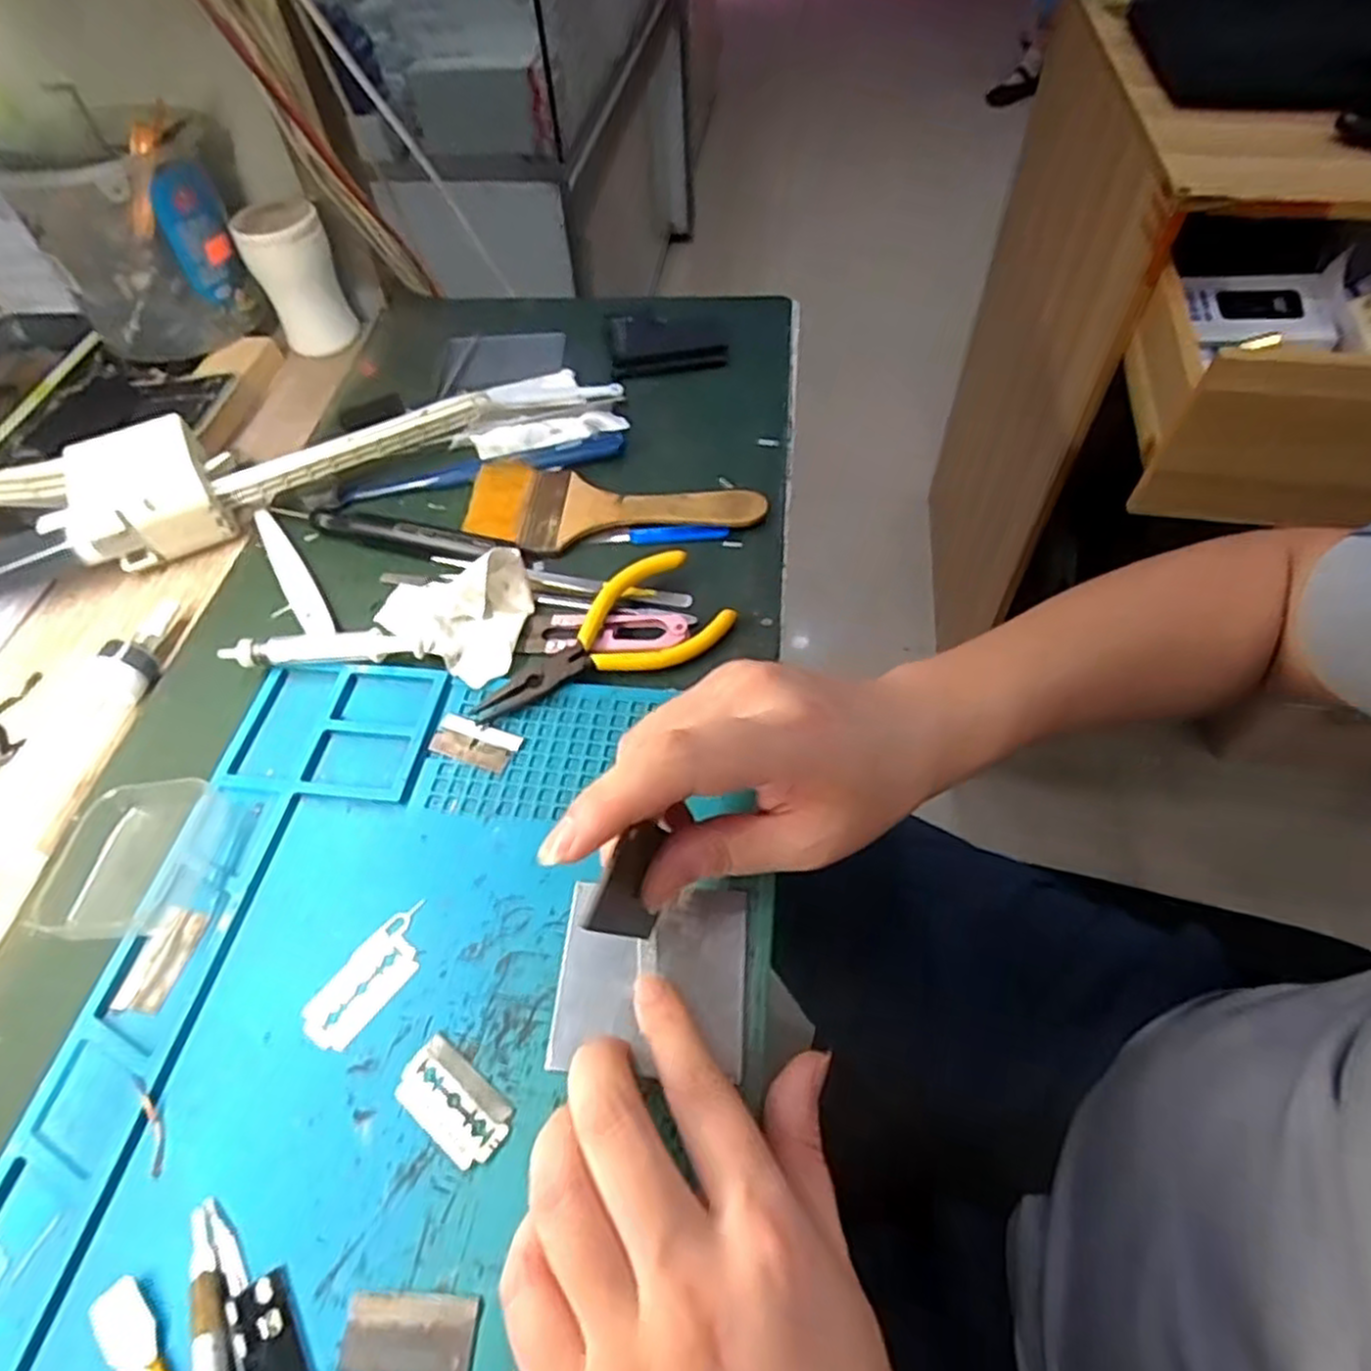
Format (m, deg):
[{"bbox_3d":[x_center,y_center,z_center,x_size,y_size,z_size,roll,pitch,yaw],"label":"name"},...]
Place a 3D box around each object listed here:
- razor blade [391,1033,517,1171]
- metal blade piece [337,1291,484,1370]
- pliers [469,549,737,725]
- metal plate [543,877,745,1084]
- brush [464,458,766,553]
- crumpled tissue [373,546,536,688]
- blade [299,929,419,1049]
[{"bbox_3d":[-0.078,0.140,0.255,0.041,0.004,0.023,32,62,23],"label":"razor blade"},{"bbox_3d":[-0.081,0.189,0.221,0.039,0.004,0.019,1,55,4],"label":"metal blade piece"},{"bbox_3d":[-0.042,-0.019,0.359,0.124,0.015,0.057,-29,58,-17],"label":"pliers"},{"bbox_3d":[-0.012,0.105,0.277,0.066,0.004,0.064,2,55,5],"label":"metal plate"},{"bbox_3d":[-0.039,-0.101,0.420,0.161,0.009,0.065,2,55,4],"label":"brush"},{"bbox_3d":[-0.119,-0.038,0.369,0.076,0.030,0.060,8,55,9],"label":"crumpled tissue"},{"bbox_3d":[-0.120,0.111,0.278,0.024,0.004,0.041,31,62,22],"label":"blade"}]

